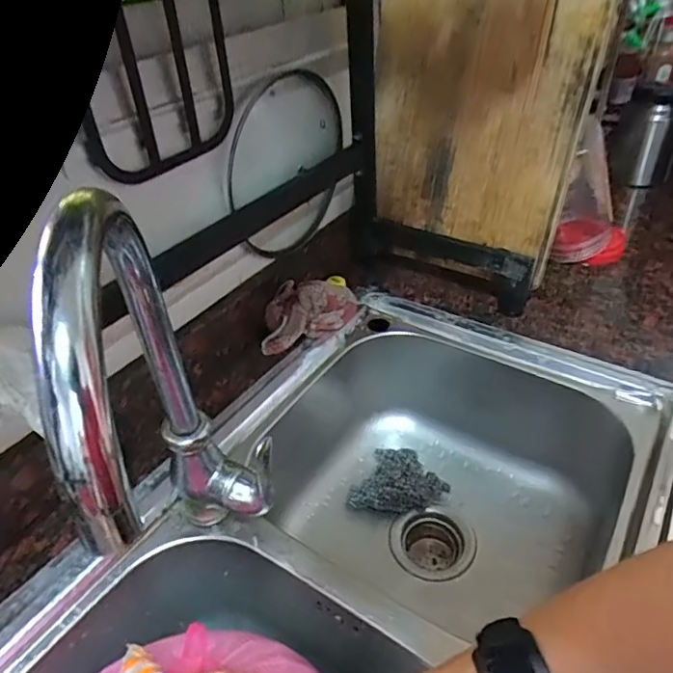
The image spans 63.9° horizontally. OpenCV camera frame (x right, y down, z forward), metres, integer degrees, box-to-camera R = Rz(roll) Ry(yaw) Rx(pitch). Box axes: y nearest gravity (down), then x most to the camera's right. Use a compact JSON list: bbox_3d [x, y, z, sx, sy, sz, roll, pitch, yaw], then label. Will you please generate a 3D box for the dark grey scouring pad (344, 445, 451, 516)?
[{"bbox_3d":[0.084,0.212,0.765,0.111,0.038,0.106,22,45,31],"label":"dark grey scouring pad"}]

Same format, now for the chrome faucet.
[{"bbox_3d":[-0.088,0.066,0.336,0.072,0.311,0.209,-13,39,-12],"label":"chrome faucet"}]

